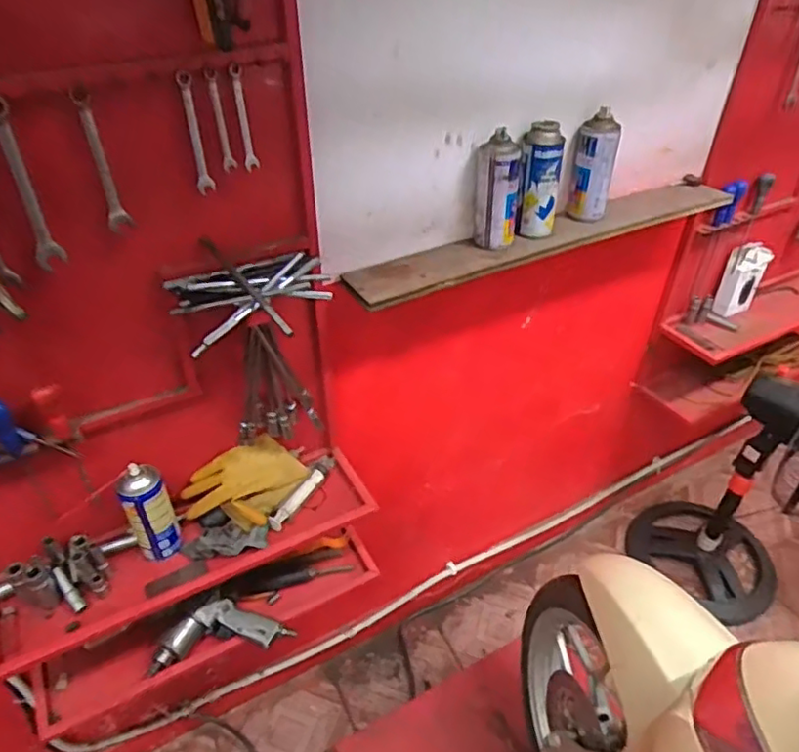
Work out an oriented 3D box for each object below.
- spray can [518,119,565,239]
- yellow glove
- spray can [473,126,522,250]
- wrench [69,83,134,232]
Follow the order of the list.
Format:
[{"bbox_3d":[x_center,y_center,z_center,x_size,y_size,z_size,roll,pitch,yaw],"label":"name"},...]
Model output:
[{"bbox_3d":[0.227,-0.315,1.011,0.067,0.169,0.068,10,41,12],"label":"spray can"},{"bbox_3d":[-0.248,0.181,1.024,0.200,0.111,0.084,-17,42,-19],"label":"yellow glove"},{"bbox_3d":[0.152,-0.285,0.974,0.067,0.163,0.056,6,40,8],"label":"spray can"},{"bbox_3d":[-0.337,-0.239,0.704,0.012,0.161,0.034,10,42,14],"label":"wrench"}]

